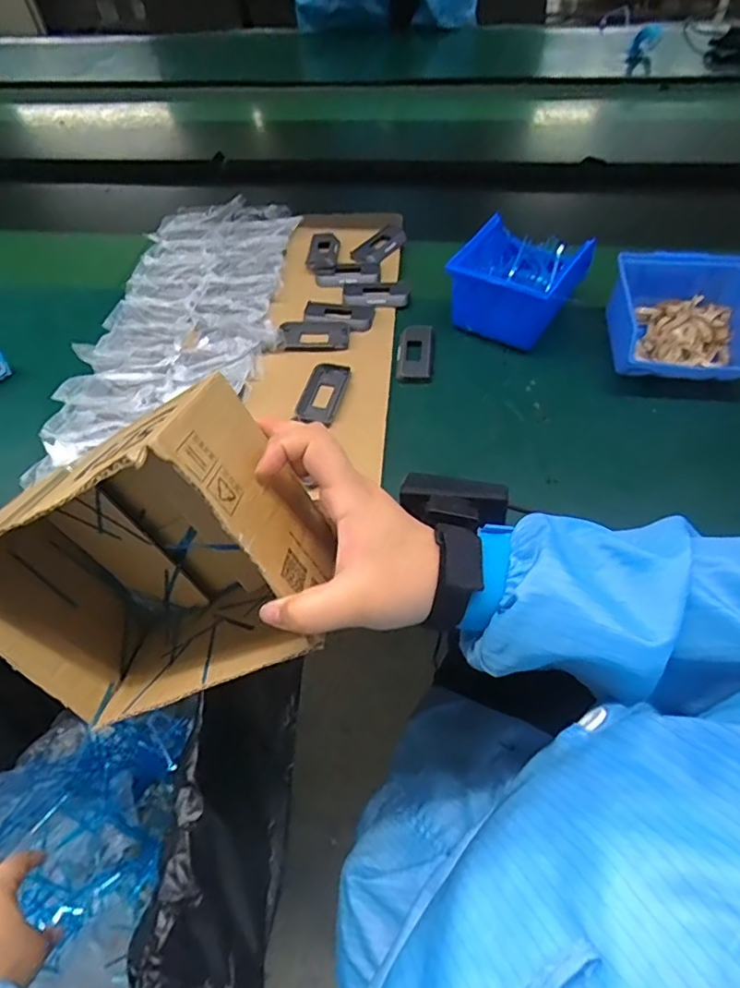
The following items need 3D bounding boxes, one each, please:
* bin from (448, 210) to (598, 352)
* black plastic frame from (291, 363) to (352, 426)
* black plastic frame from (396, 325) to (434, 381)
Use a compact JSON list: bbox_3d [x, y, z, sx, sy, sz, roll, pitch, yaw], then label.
[{"bbox_3d":[0.155,-0.224,0.582,0.112,0.075,0.132,28,60,21],"label":"bin"},{"bbox_3d":[-0.046,-0.100,0.541,0.037,0.010,0.069,11,55,11],"label":"black plastic frame"},{"bbox_3d":[0.047,-0.148,0.568,0.034,0.008,0.079,4,54,6],"label":"black plastic frame"}]

